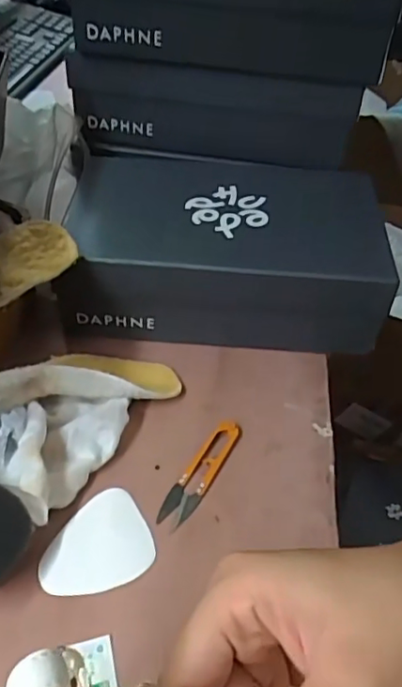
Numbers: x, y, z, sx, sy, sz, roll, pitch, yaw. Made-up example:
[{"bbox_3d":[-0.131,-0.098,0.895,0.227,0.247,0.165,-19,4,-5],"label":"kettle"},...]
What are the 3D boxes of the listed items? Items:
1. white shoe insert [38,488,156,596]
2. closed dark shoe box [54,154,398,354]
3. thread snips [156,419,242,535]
[{"bbox_3d":[-0.068,0.144,0.407,0.063,0.005,0.082,27,48,21],"label":"white shoe insert"},{"bbox_3d":[0.020,-0.095,0.585,0.282,0.115,0.189,4,44,-1],"label":"closed dark shoe box"},{"bbox_3d":[0.001,0.100,0.455,0.022,0.008,0.103,25,48,20],"label":"thread snips"}]

